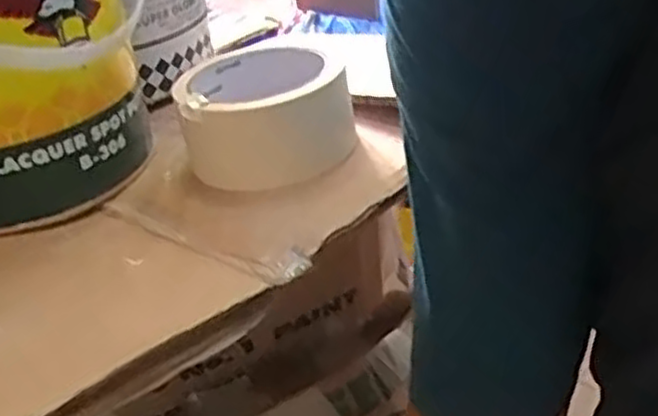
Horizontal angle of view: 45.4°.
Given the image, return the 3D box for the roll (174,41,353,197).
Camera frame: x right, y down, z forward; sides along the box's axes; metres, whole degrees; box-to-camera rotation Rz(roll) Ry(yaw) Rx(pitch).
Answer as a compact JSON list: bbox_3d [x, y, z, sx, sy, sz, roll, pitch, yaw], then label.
[{"bbox_3d":[-0.036,-0.060,0.441,0.090,0.057,0.097,-11,32,-5],"label":"roll"}]

